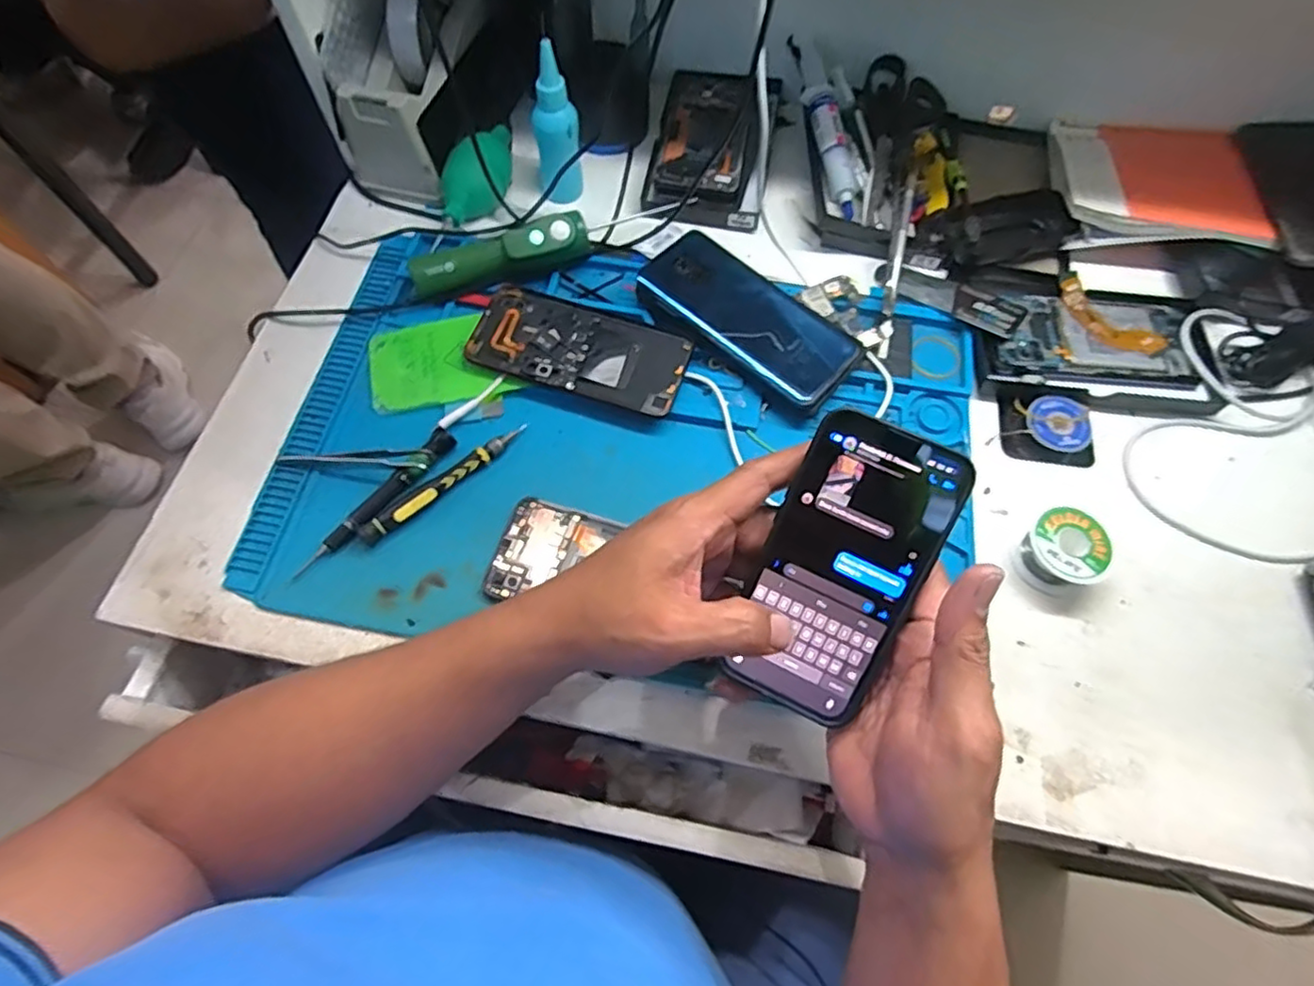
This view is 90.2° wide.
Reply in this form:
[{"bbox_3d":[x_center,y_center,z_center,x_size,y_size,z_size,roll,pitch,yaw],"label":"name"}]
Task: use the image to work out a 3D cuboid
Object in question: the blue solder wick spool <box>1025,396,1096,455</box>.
[{"bbox_3d":[0.296,-0.051,0.478,0.049,0.012,0.045,1,65,-1],"label":"blue solder wick spool"}]

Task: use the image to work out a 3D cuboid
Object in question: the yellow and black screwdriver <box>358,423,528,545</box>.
[{"bbox_3d":[-0.143,-0.009,0.442,0.127,0.011,0.015,-40,72,-17],"label":"yellow and black screwdriver"}]

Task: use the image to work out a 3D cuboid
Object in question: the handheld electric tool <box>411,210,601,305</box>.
[{"bbox_3d":[-0.117,-0.179,0.500,0.138,0.041,0.028,-16,67,-8],"label":"handheld electric tool"}]

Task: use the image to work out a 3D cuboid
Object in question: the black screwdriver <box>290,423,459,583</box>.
[{"bbox_3d":[-0.185,0.006,0.435,0.017,0.012,0.130,36,70,14],"label":"black screwdriver"}]

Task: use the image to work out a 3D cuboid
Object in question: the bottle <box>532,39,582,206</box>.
[{"bbox_3d":[-0.079,-0.280,0.511,0.032,0.118,0.030,-6,66,-4],"label":"bottle"}]

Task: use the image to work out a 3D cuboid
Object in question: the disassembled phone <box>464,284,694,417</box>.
[{"bbox_3d":[-0.056,-0.106,0.485,0.155,0.012,0.073,16,66,6],"label":"disassembled phone"}]

